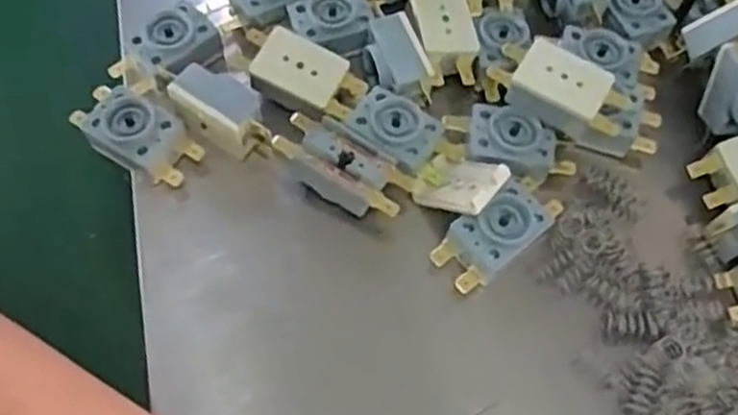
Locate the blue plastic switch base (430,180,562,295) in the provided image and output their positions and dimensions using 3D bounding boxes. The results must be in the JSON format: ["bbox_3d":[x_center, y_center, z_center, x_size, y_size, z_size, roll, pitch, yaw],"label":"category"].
[{"bbox_3d":[0.054,0.010,0.307,0.055,0.017,0.026,-36,70,-17],"label":"blue plastic switch base"}]

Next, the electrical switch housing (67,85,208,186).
[{"bbox_3d":[-0.100,-0.029,0.322,0.053,0.028,0.029,35,68,15],"label":"electrical switch housing"}]

